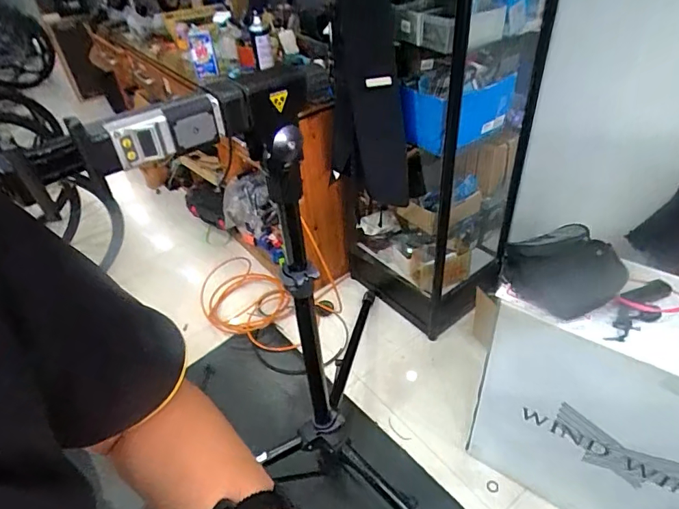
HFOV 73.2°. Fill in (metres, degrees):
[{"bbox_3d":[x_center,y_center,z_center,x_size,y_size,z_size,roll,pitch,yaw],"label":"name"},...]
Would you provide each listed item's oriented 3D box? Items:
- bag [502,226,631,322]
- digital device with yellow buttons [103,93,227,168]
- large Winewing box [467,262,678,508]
[{"bbox_3d":[0.476,0.032,0.978,0.198,0.093,0.228,-30,47,-27],"label":"bag"},{"bbox_3d":[-0.212,-0.158,0.570,0.135,0.061,0.049,-17,42,-14],"label":"digital device with yellow buttons"},{"bbox_3d":[0.685,0.384,1.097,0.678,0.658,0.260,24,48,30],"label":"large Winewing box"}]

